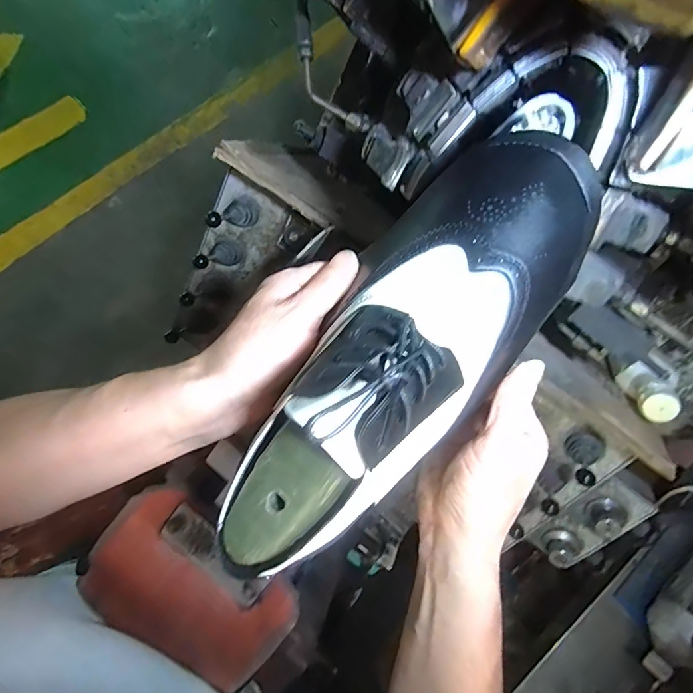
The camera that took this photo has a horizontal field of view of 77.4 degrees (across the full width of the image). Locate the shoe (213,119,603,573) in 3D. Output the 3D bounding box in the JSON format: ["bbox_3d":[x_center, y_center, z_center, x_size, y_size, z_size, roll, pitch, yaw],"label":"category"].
[{"bbox_3d":[0.030,0.002,0.230,0.108,0.085,0.275,38,83,8],"label":"shoe"}]

